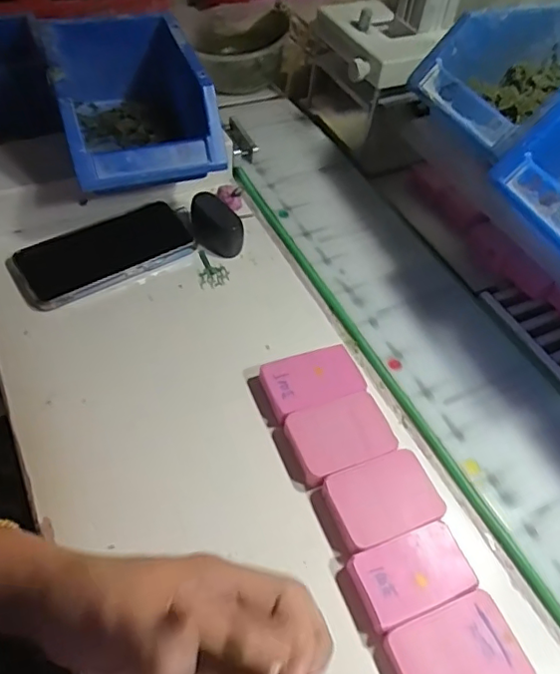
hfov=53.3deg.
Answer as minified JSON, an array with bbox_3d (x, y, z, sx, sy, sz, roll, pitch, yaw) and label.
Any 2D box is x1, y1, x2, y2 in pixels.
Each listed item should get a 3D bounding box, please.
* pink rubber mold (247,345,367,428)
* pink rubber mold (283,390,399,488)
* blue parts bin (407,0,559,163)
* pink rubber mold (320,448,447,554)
[{"bbox_3d":[0.022,0.034,0.420,0.078,0.020,0.044,-15,55,-17],"label":"pink rubber mold"},{"bbox_3d":[0.043,0.071,0.395,0.071,0.020,0.051,-15,55,-18],"label":"pink rubber mold"},{"bbox_3d":[0.212,-0.202,0.437,0.182,0.062,0.116,-18,56,-20],"label":"blue parts bin"},{"bbox_3d":[0.067,0.107,0.365,0.072,0.018,0.051,-16,55,-18],"label":"pink rubber mold"}]

